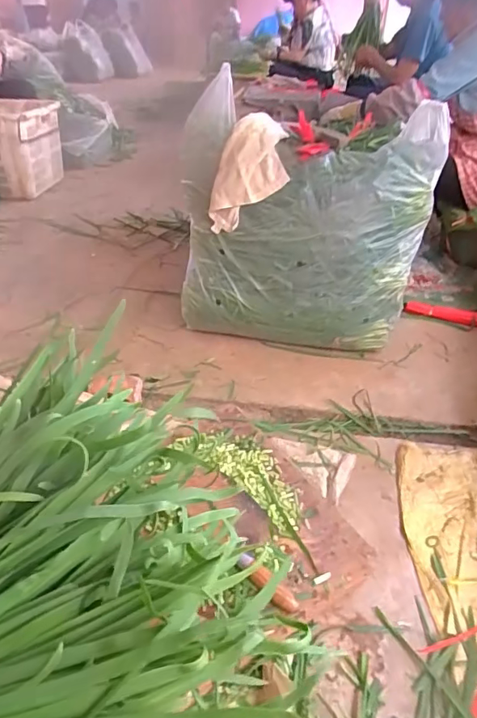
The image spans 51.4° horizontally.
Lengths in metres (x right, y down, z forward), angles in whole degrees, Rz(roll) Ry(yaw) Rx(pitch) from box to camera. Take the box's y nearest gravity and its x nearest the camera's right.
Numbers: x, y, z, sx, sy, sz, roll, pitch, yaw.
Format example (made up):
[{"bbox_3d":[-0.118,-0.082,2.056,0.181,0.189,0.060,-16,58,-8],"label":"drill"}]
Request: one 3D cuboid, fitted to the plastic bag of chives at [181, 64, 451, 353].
[{"bbox_3d":[0.166,-0.359,1.310,0.628,0.558,0.288,3,35,3],"label":"plastic bag of chives"}]

